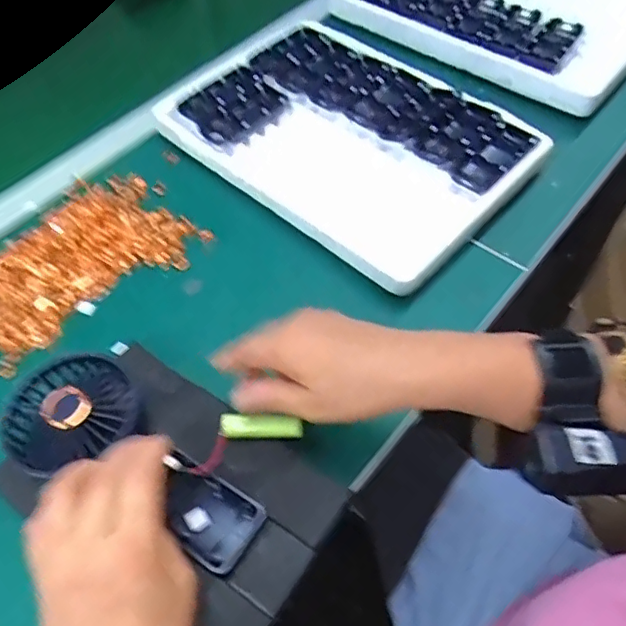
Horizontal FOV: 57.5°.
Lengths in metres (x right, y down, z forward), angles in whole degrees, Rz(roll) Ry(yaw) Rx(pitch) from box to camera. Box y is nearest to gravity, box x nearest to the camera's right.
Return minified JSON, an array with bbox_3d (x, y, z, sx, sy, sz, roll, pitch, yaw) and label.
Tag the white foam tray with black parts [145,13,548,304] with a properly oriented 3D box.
[{"bbox_3d":[0.033,-0.177,0.566,0.331,0.037,0.227,35,64,25],"label":"white foam tray with black parts"}]

